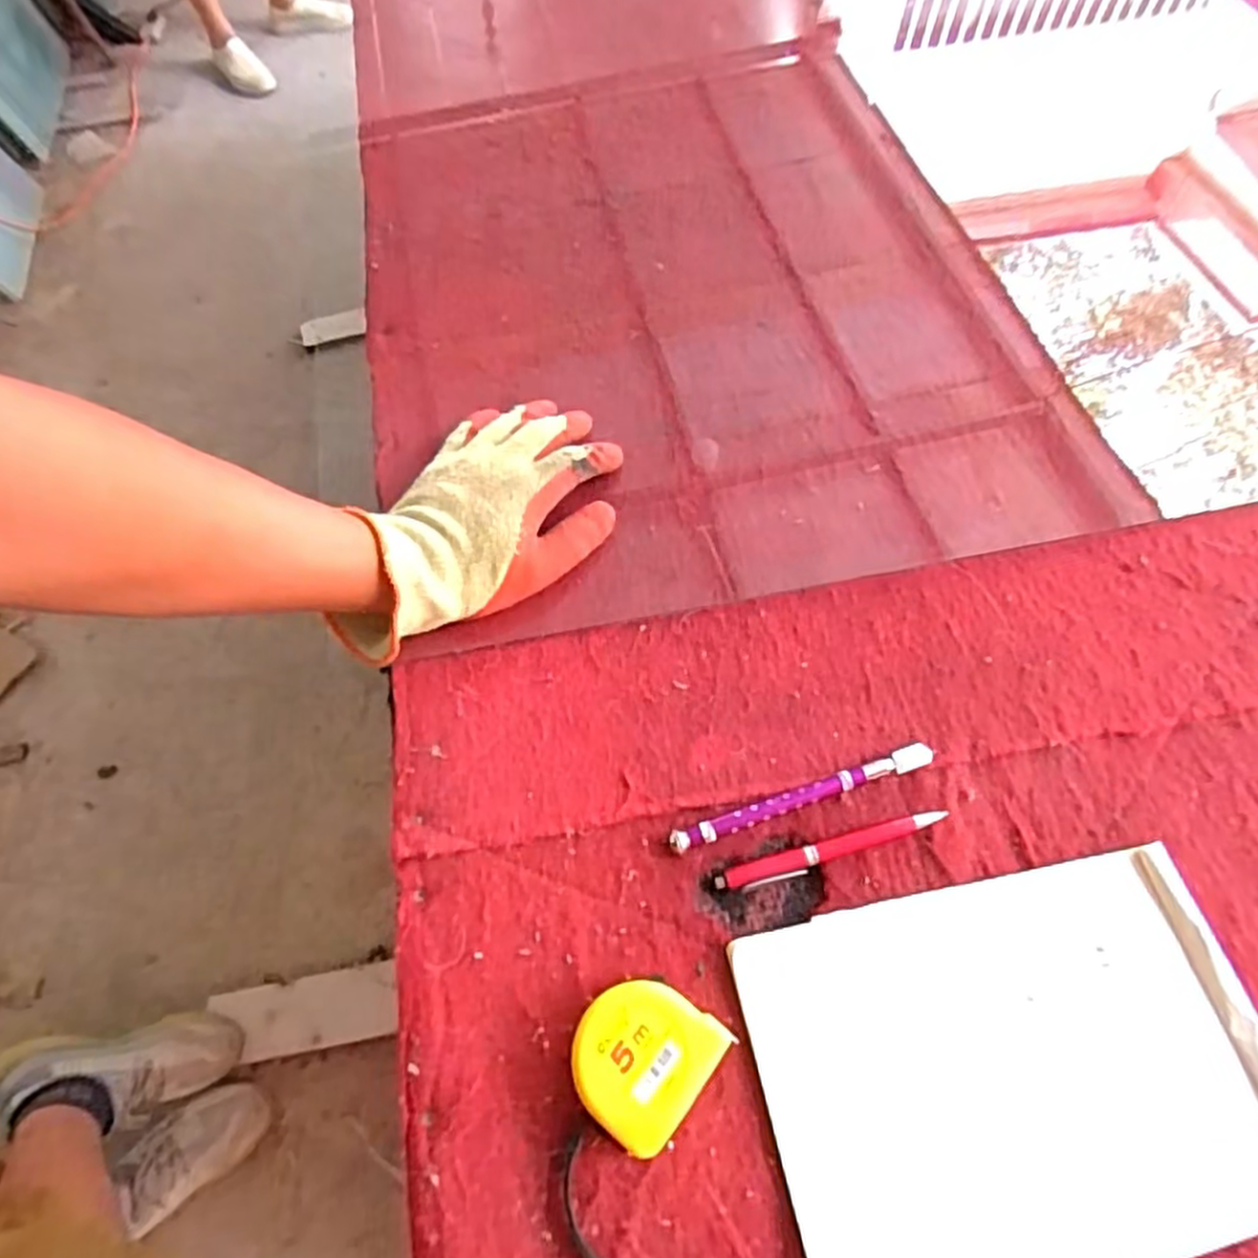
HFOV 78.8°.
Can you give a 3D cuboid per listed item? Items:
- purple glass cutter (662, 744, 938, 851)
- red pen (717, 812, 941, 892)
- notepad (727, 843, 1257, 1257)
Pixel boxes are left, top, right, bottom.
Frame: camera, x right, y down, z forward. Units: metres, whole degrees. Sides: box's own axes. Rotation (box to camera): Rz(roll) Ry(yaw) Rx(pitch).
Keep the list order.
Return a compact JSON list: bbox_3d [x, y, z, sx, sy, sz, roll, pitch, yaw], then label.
[{"bbox_3d":[0.104,0.100,0.457,0.165,0.012,0.013,-17,64,-10],"label":"purple glass cutter"},{"bbox_3d":[0.119,0.130,0.445,0.139,0.007,0.015,-12,63,-8],"label":"red pen"},{"bbox_3d":[0.201,0.226,0.394,0.260,0.011,0.179,-11,63,-7],"label":"notepad"}]

